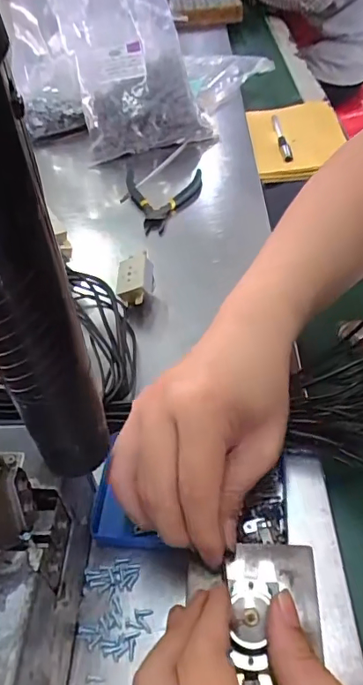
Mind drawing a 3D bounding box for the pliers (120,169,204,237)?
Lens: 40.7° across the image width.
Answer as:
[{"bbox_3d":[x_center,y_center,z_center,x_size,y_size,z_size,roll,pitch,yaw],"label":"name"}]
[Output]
[{"bbox_3d":[-0.026,-0.158,0.545,0.089,0.027,0.112,1,45,6],"label":"pliers"}]

